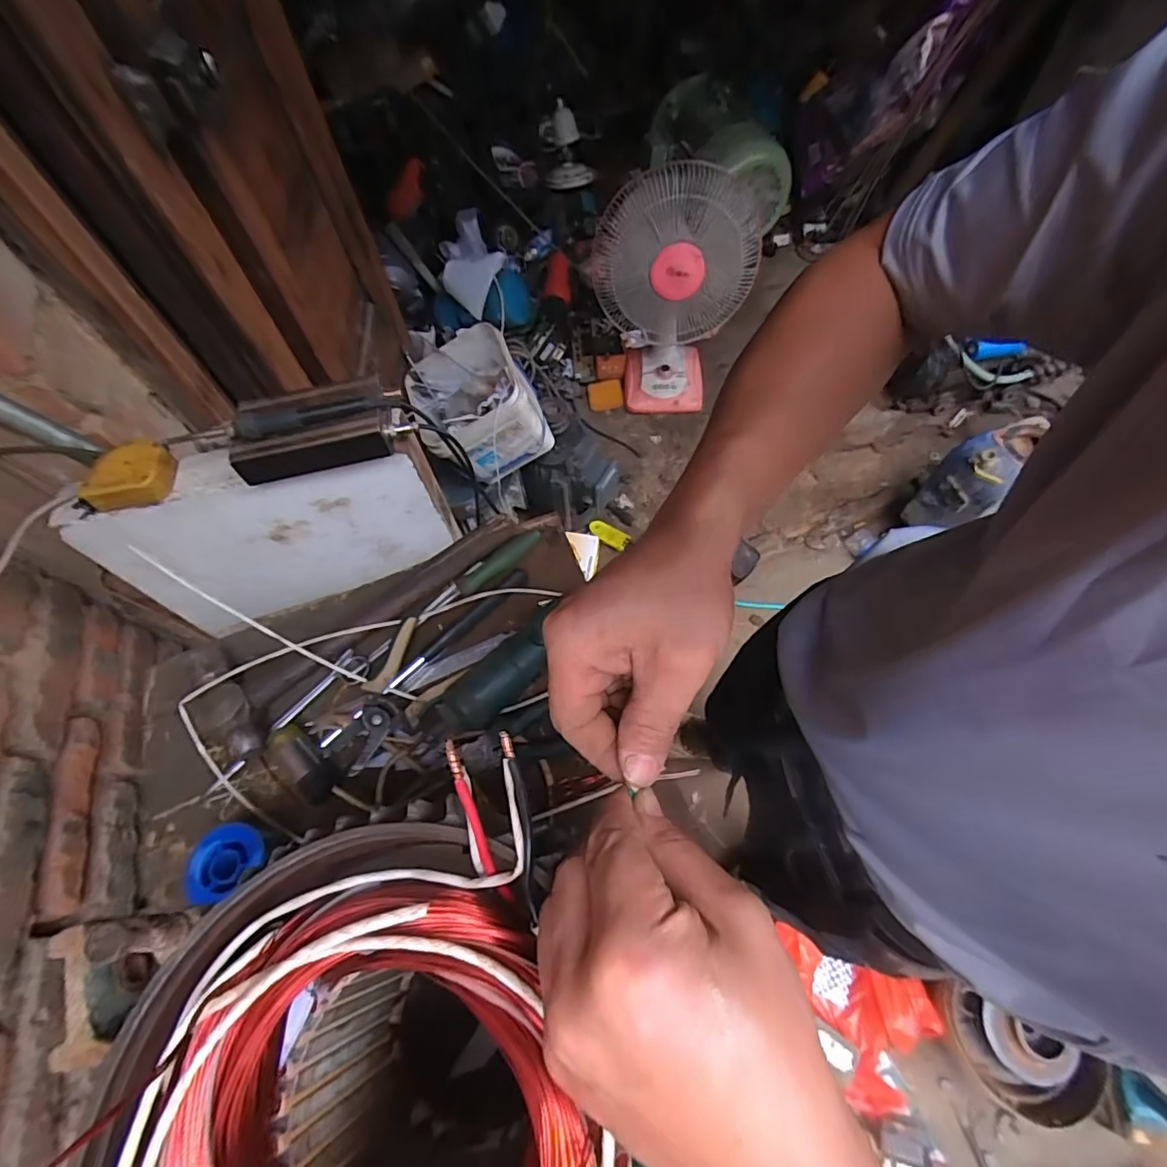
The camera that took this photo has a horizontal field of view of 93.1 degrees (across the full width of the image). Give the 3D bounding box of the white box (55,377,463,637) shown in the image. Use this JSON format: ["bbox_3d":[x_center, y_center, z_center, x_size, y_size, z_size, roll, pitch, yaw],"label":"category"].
[{"bbox_3d":[-0.351,-0.076,0.641,0.359,0.278,0.072,-16,62,-4],"label":"white box"}]

